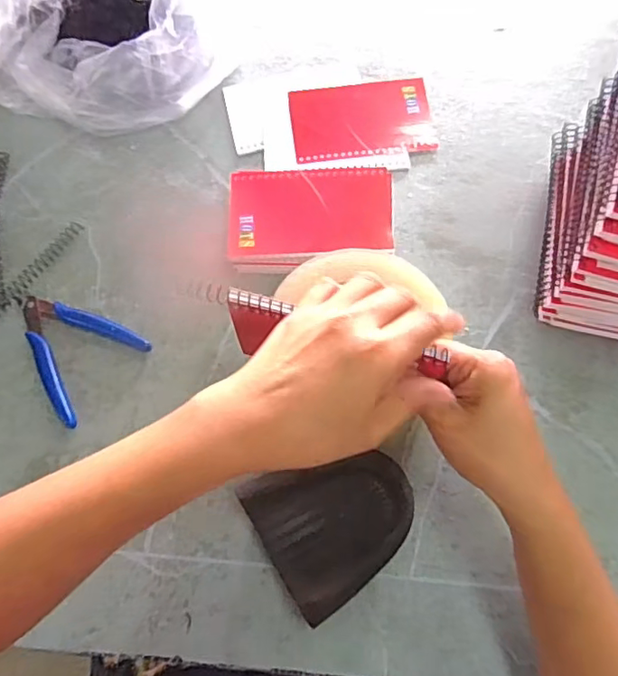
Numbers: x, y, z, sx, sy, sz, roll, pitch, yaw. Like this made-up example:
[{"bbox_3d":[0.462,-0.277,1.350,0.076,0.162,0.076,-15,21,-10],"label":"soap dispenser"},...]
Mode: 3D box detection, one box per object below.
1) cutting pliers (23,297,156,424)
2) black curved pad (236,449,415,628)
[{"bbox_3d":[-0.194,0.004,0.442,0.106,0.013,0.084,40,76,14],"label":"cutting pliers"},{"bbox_3d":[0.018,0.122,0.380,0.103,0.034,0.093,-33,73,-10],"label":"black curved pad"}]

